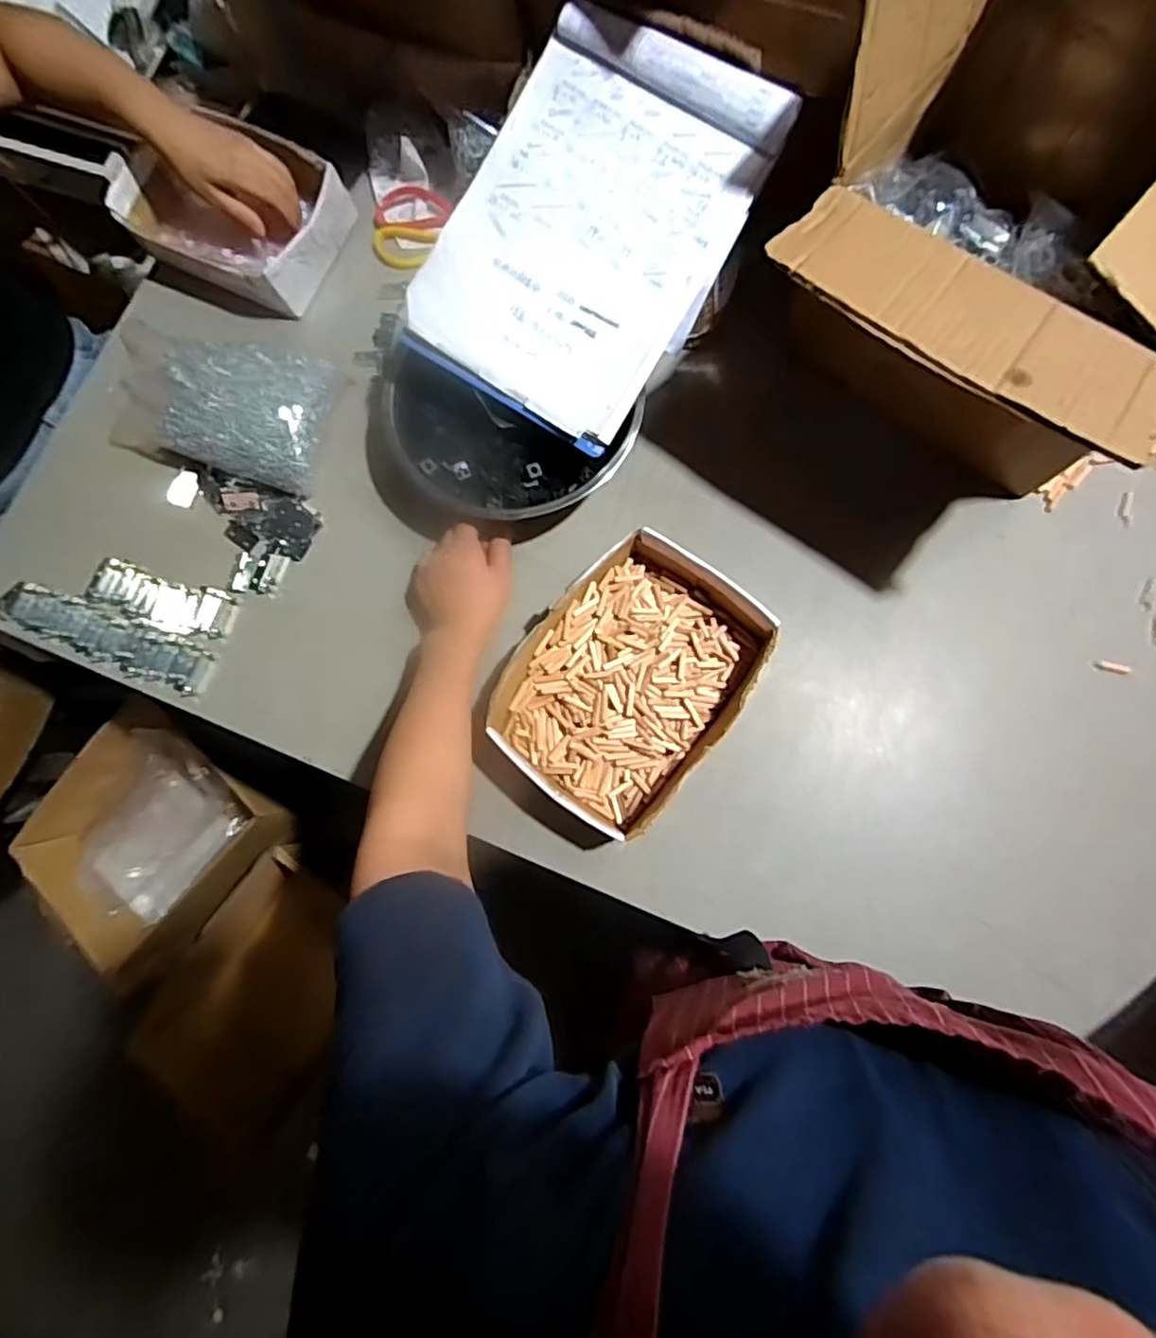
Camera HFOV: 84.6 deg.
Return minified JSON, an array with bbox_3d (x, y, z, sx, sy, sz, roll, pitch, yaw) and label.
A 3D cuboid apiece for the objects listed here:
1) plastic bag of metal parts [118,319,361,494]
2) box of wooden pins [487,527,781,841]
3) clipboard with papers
[{"bbox_3d":[-0.385,-0.288,0.673,0.250,0.087,0.145,17,85,6],"label":"plastic bag of metal parts"},{"bbox_3d":[0.048,0.012,0.602,0.189,0.062,0.255,38,87,8],"label":"box of wooden pins"},{"bbox_3d":[0.009,-0.371,0.540,0.221,0.023,0.310,32,98,2],"label":"clipboard with papers"}]

